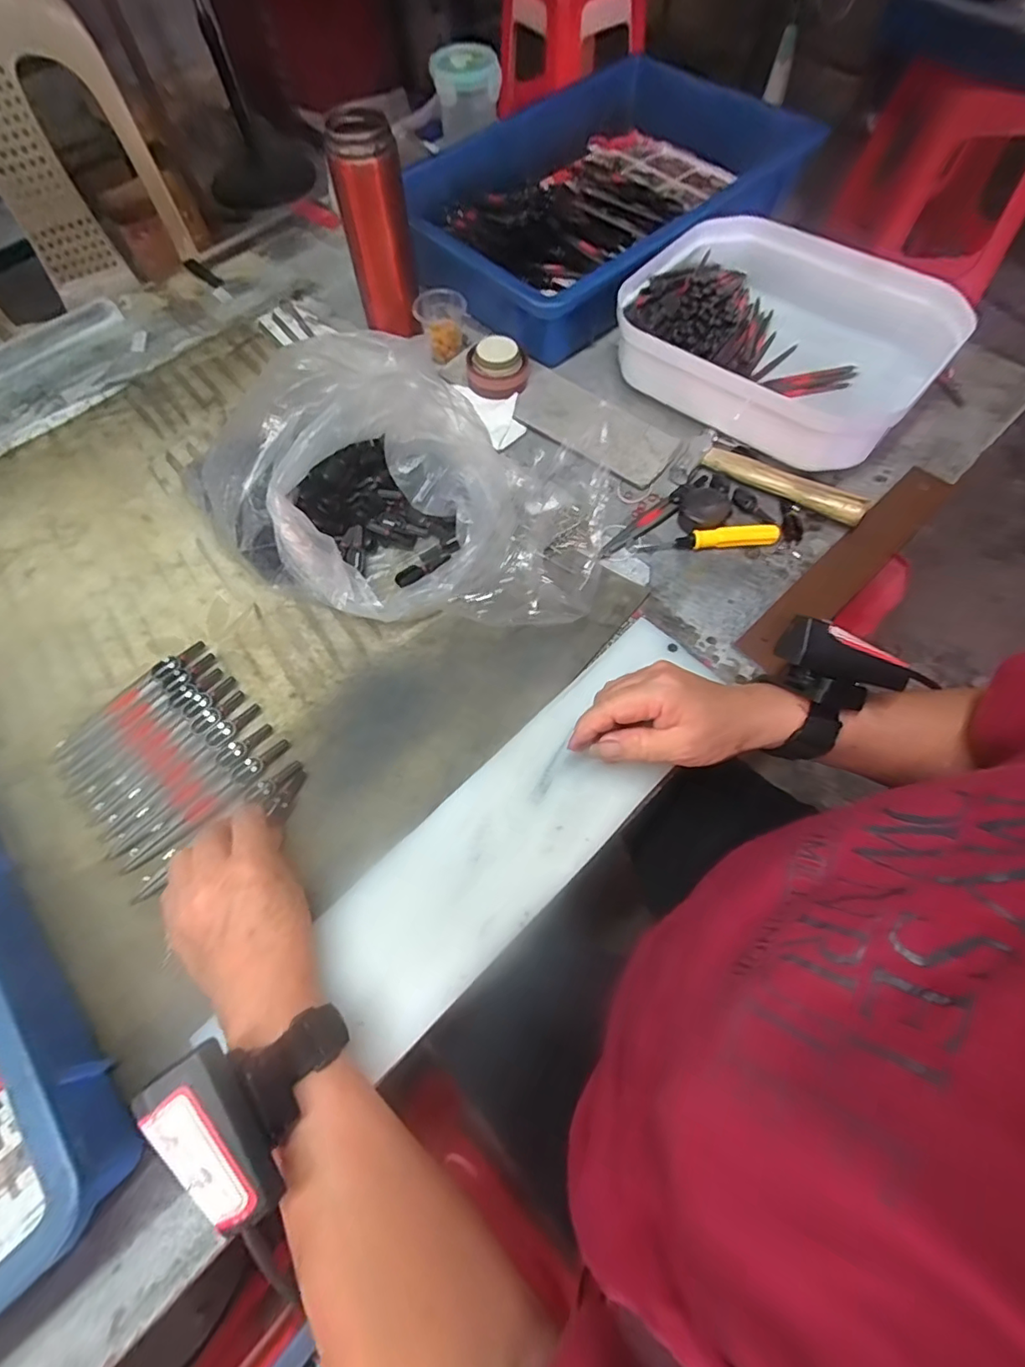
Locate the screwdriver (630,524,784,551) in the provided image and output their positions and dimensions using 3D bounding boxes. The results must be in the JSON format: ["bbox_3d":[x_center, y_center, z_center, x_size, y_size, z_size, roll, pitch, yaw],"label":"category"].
[{"bbox_3d":[0.160,-0.121,0.464,0.119,0.017,0.014,-1,65,2],"label":"screwdriver"}]

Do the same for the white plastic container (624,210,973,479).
[{"bbox_3d":[0.240,-0.314,0.514,0.259,0.071,0.214,39,72,18],"label":"white plastic container"}]

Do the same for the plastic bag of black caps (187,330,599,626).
[{"bbox_3d":[-0.080,-0.154,0.444,0.308,0.106,0.208,23,68,12],"label":"plastic bag of black caps"}]

